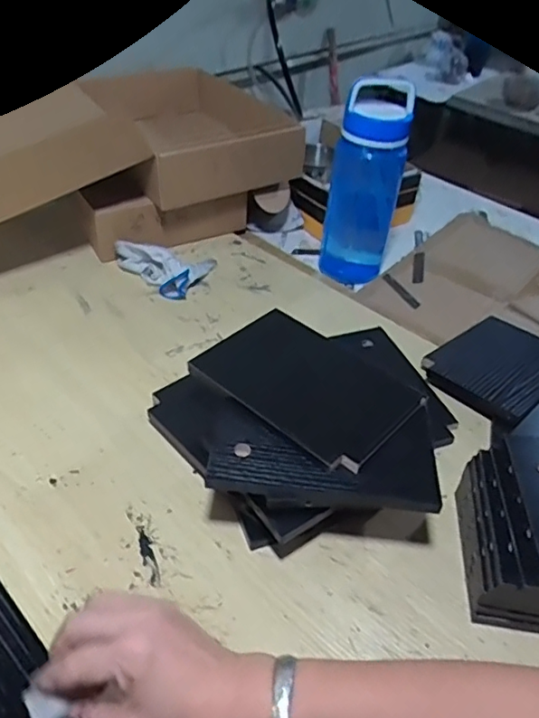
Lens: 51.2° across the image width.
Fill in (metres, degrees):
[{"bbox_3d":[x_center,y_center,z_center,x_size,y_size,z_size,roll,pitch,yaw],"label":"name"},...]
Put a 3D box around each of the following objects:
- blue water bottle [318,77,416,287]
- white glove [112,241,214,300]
[{"bbox_3d":[0.142,-0.263,0.833,0.103,0.267,0.093,11,43,8],"label":"blue water bottle"},{"bbox_3d":[-0.152,-0.135,0.815,0.147,0.056,0.089,-1,43,-6],"label":"white glove"}]

